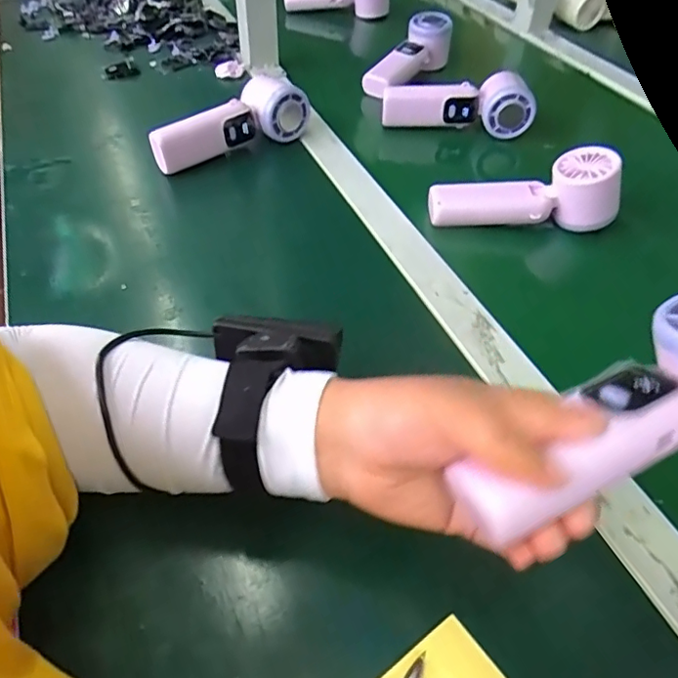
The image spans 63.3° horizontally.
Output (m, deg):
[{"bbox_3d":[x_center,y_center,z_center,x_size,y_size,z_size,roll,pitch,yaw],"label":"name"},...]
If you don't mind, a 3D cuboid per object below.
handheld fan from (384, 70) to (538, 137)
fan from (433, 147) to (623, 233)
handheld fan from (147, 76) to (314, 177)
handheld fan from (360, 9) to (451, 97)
[{"bbox_3d":[0.131,-0.257,0.623,0.162,0.071,0.041,4,47,1],"label":"handheld fan"},{"bbox_3d":[0.164,-0.136,0.492,0.159,0.062,0.042,4,47,1],"label":"fan"},{"bbox_3d":[-0.115,-0.223,0.568,0.168,0.065,0.046,-23,53,-22],"label":"handheld fan"},{"bbox_3d":[0.083,-0.358,0.710,0.053,0.057,0.151,35,69,27],"label":"handheld fan"}]

